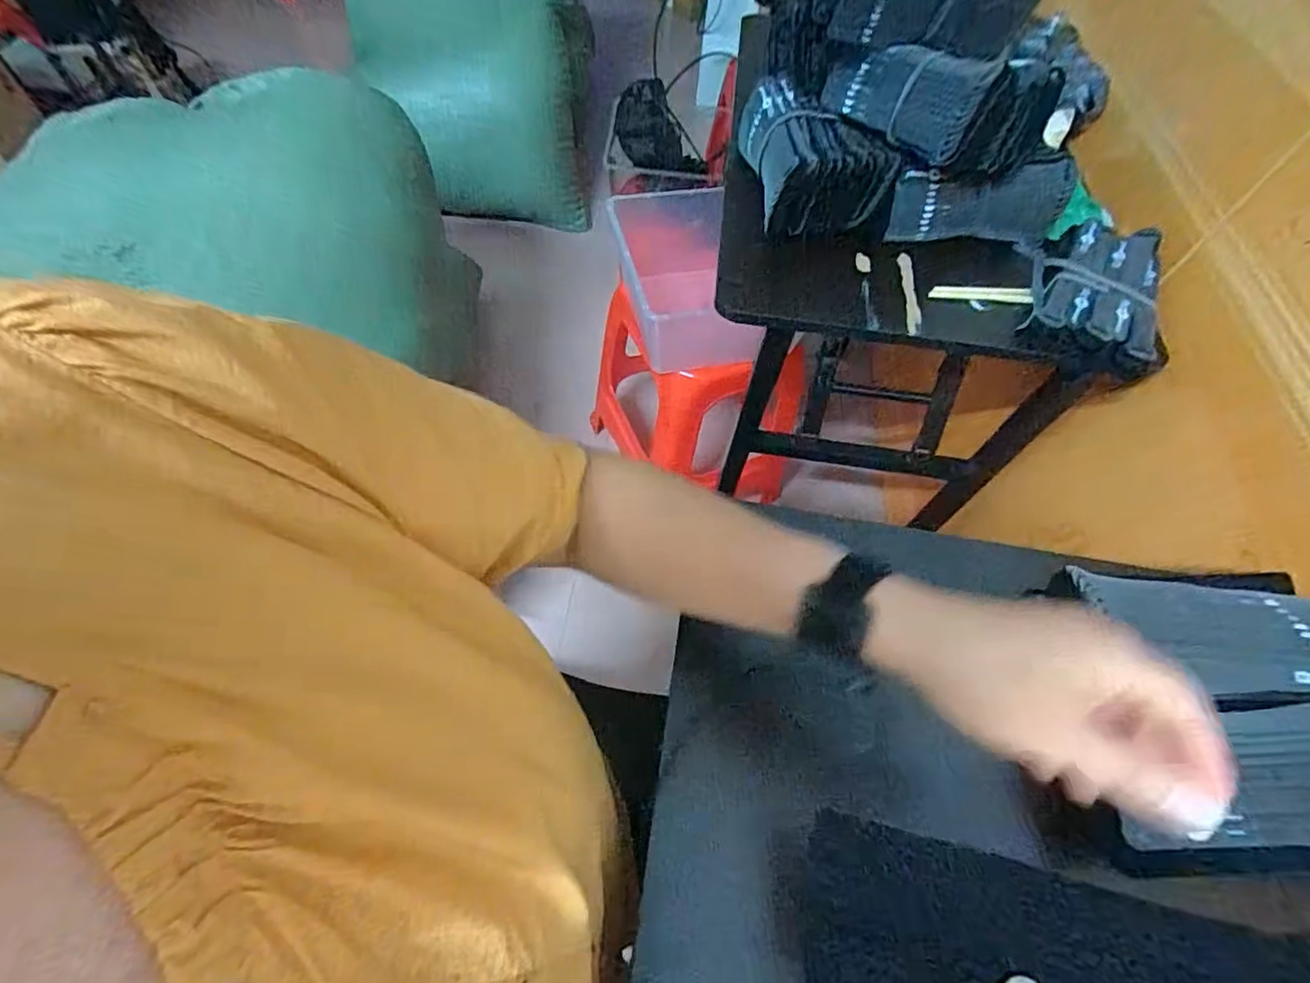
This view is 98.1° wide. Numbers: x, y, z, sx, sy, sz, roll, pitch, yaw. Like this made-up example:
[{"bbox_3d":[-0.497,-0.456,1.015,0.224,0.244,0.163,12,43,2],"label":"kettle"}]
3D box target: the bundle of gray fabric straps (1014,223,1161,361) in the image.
[{"bbox_3d":[0.478,-0.226,0.616,0.128,0.039,0.186,21,59,9],"label":"bundle of gray fabric straps"}]

